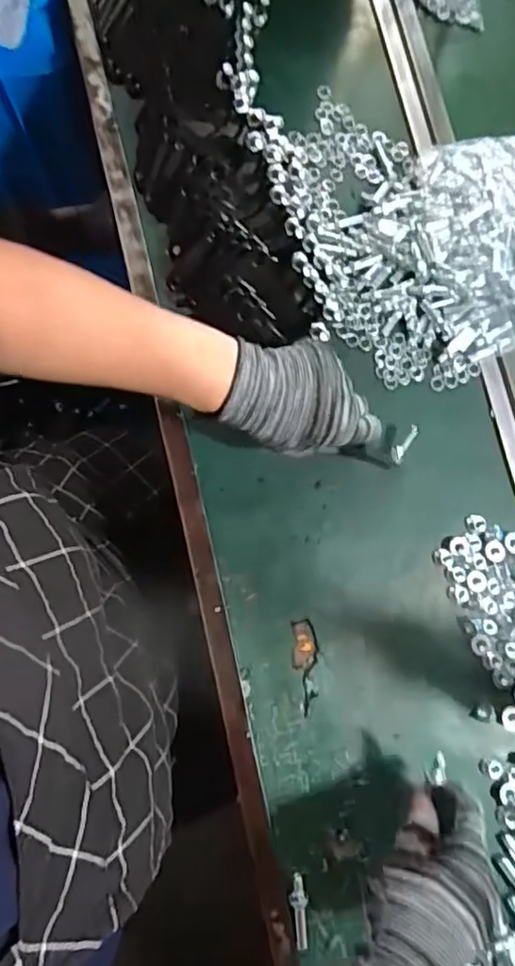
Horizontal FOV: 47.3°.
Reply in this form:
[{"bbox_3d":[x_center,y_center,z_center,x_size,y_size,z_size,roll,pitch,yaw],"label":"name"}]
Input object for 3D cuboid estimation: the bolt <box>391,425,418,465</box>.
[{"bbox_3d":[0.122,-0.033,0.493,0.012,0.009,0.035,34,97,5],"label":"bolt"}]

